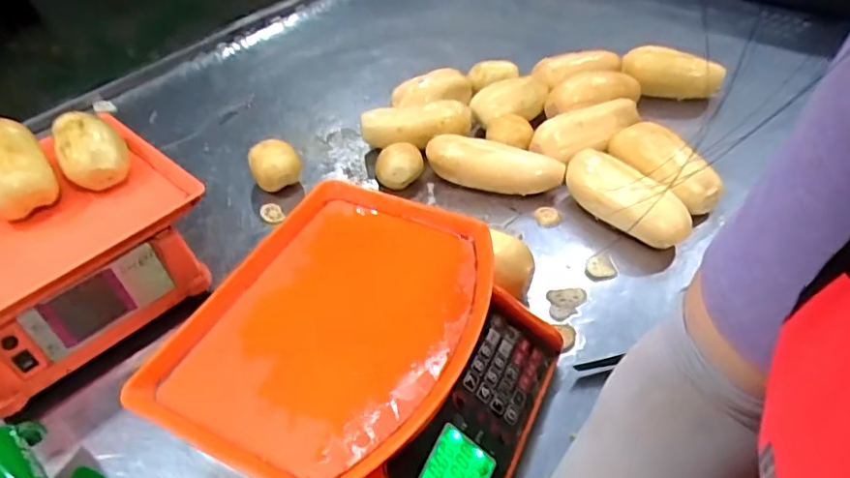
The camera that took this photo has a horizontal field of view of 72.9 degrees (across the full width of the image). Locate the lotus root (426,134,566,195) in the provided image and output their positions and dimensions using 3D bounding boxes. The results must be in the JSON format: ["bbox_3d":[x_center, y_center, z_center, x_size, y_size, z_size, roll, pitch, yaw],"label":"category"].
[{"bbox_3d":[0.089,-0.095,0.747,0.177,0.058,0.056,2,45,7],"label":"lotus root"}]

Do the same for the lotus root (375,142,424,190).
[{"bbox_3d":[-0.035,-0.094,0.772,0.061,0.054,0.062,-11,45,-6],"label":"lotus root"}]

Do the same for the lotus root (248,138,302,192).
[{"bbox_3d":[-0.204,-0.098,0.791,0.067,0.054,0.073,-20,47,-15],"label":"lotus root"}]

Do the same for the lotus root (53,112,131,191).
[{"bbox_3d":[-0.360,-0.095,0.625,0.062,0.056,0.092,-24,48,-18],"label":"lotus root"}]

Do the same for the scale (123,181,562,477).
[{"bbox_3d":[-0.045,0.098,0.502,0.282,0.101,0.286,18,49,21],"label":"scale"}]

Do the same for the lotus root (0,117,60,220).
[{"bbox_3d":[-0.433,-0.070,0.605,0.122,0.073,0.080,34,56,32],"label":"lotus root"}]

